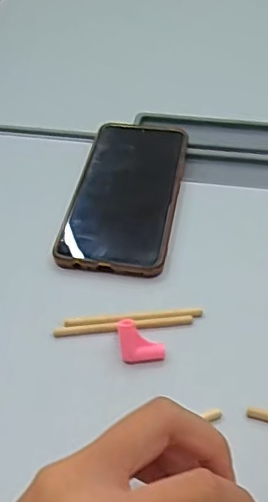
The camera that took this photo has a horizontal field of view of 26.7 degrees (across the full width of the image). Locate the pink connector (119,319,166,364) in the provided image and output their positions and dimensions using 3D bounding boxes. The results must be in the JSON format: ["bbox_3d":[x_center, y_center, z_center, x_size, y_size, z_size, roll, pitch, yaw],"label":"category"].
[{"bbox_3d":[0.005,0.053,0.329,0.025,0.018,0.021,-5,45,-4],"label":"pink connector"}]

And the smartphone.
[{"bbox_3d":[-0.004,-0.047,0.429,0.076,0.014,0.164,6,45,8],"label":"smartphone"}]

